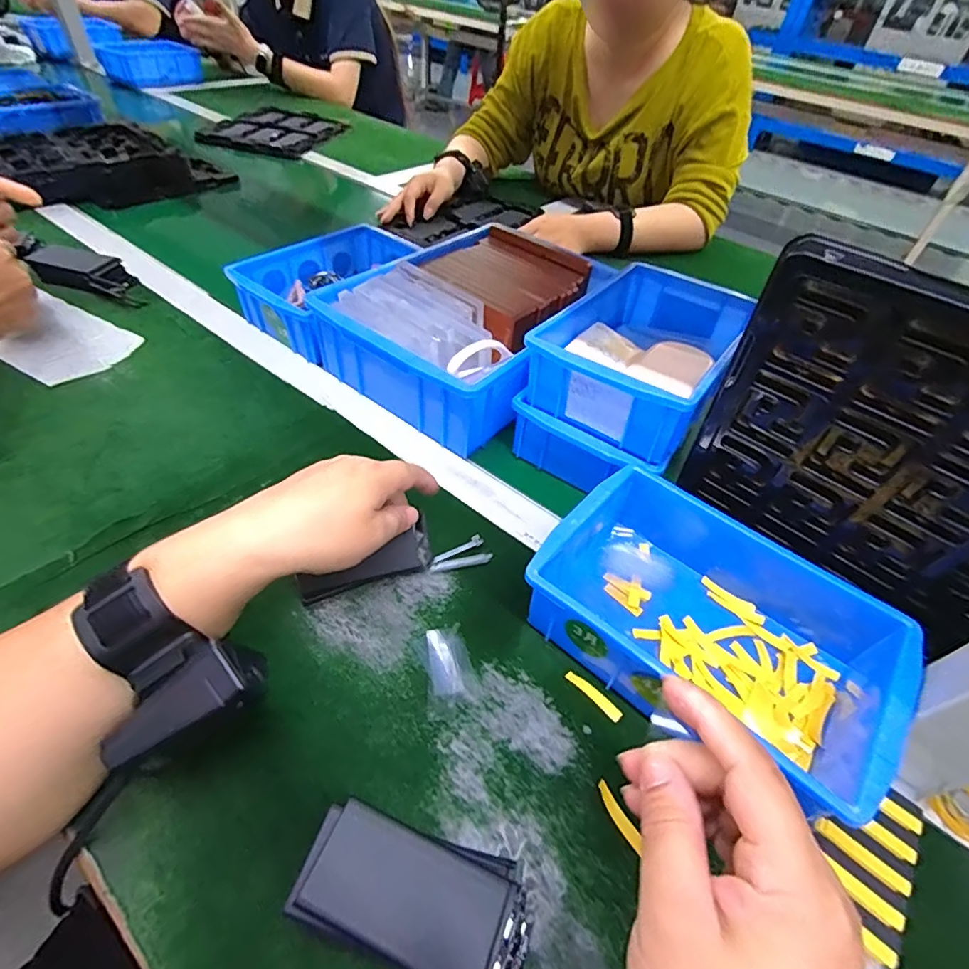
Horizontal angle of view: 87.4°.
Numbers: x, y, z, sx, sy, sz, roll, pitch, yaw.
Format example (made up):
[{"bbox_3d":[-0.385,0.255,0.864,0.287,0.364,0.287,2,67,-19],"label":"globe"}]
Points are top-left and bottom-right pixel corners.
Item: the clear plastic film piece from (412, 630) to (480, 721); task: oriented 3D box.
[{"bbox_3d":[-0.024,0.114,0.319,0.031,0.004,0.050,-9,49,-14],"label":"clear plastic film piece"}]

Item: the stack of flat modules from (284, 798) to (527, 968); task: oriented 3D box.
[{"bbox_3d":[-0.030,0.187,0.229,0.101,0.033,0.051,20,48,11],"label":"stack of flat modules"}]

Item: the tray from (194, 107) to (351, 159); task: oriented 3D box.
[{"bbox_3d":[-0.430,-0.747,1.064,0.230,0.019,0.310,10,47,2],"label":"tray"}]

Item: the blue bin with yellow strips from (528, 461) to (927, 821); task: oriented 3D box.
[{"bbox_3d":[0.137,0.086,0.320,0.200,0.065,0.137,33,53,23],"label":"blue bin with yellow strips"}]

